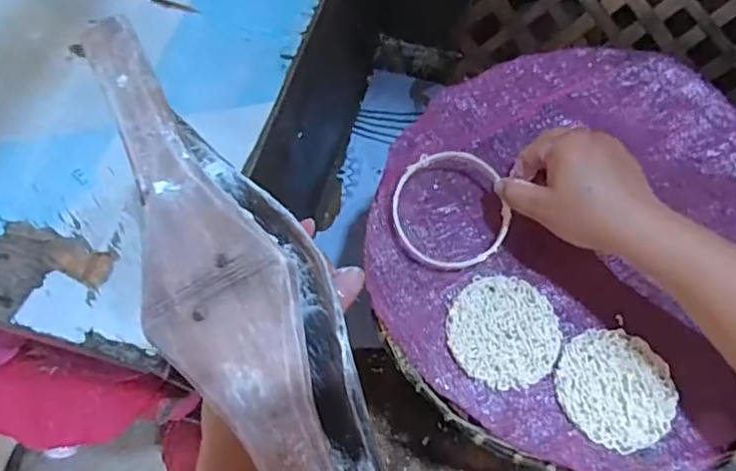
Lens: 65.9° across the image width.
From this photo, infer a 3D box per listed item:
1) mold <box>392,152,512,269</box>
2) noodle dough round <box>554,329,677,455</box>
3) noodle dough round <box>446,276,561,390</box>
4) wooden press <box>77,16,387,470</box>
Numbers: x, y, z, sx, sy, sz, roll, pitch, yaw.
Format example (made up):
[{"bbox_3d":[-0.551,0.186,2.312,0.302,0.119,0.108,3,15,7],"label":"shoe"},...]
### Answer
[{"bbox_3d":[0.062,-0.019,0.431,0.084,0.015,0.089,0,83,1],"label":"mold"},{"bbox_3d":[0.170,0.103,0.390,0.076,0.004,0.076,-1,68,2],"label":"noodle dough round"},{"bbox_3d":[0.098,0.067,0.408,0.078,0.004,0.078,-1,68,2],"label":"noodle dough round"},{"bbox_3d":[-0.052,0.024,0.234,0.065,0.043,0.255,-27,79,-9],"label":"wooden press"}]

